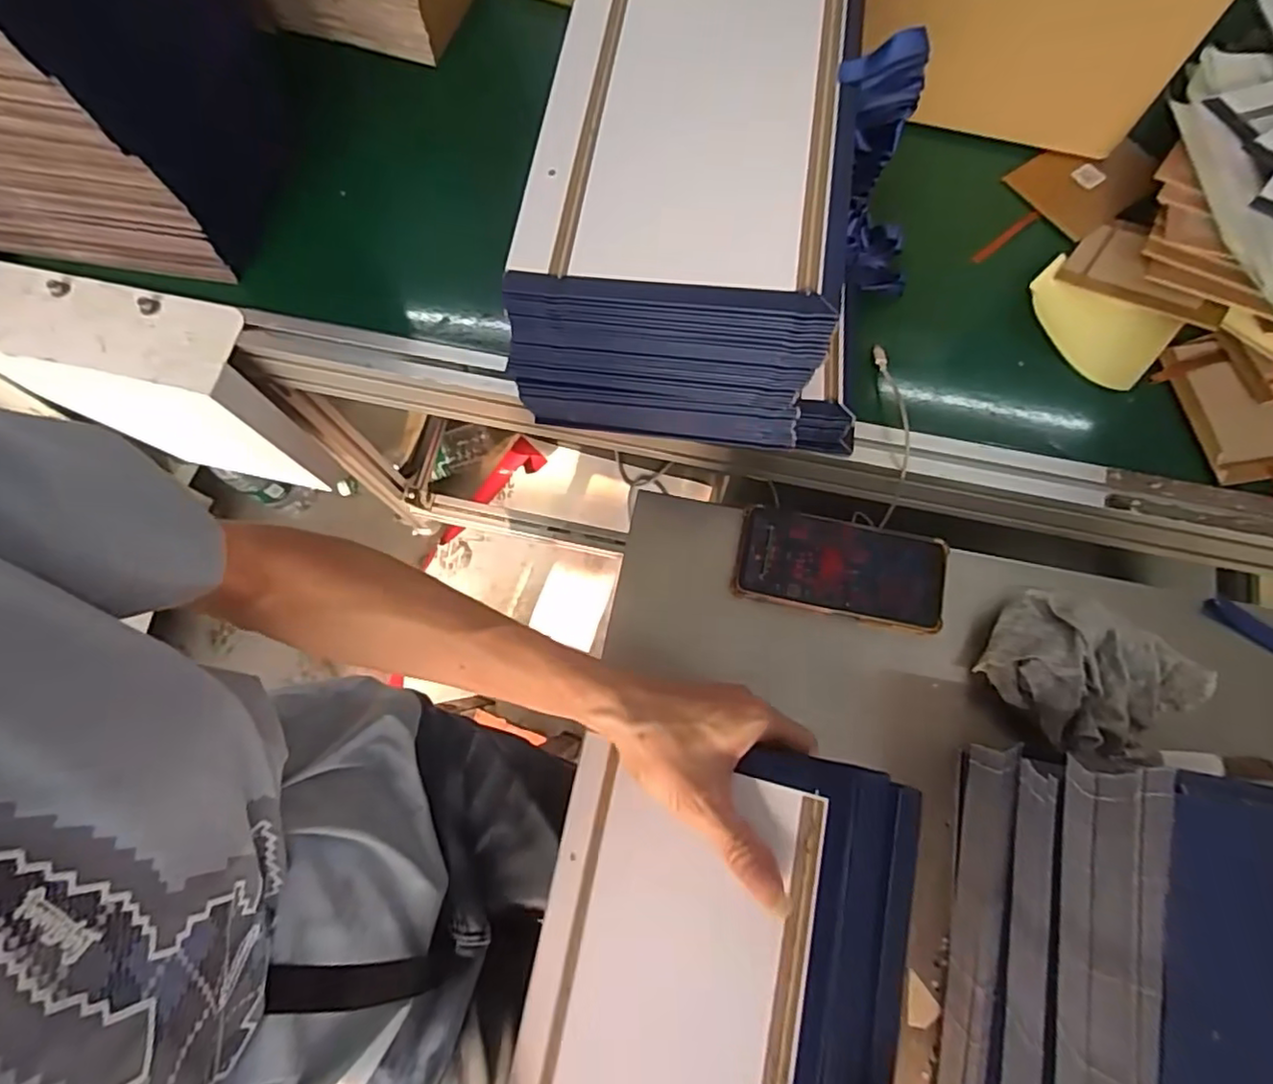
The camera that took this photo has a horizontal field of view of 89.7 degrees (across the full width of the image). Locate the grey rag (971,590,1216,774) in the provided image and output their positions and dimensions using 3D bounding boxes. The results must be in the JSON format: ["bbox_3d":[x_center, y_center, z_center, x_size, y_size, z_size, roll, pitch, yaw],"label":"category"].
[{"bbox_3d":[0.352,0.110,0.489,0.172,0.072,0.113,23,77,8],"label":"grey rag"}]

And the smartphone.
[{"bbox_3d":[0.167,0.022,0.529,0.166,0.012,0.079,11,74,5],"label":"smartphone"}]

